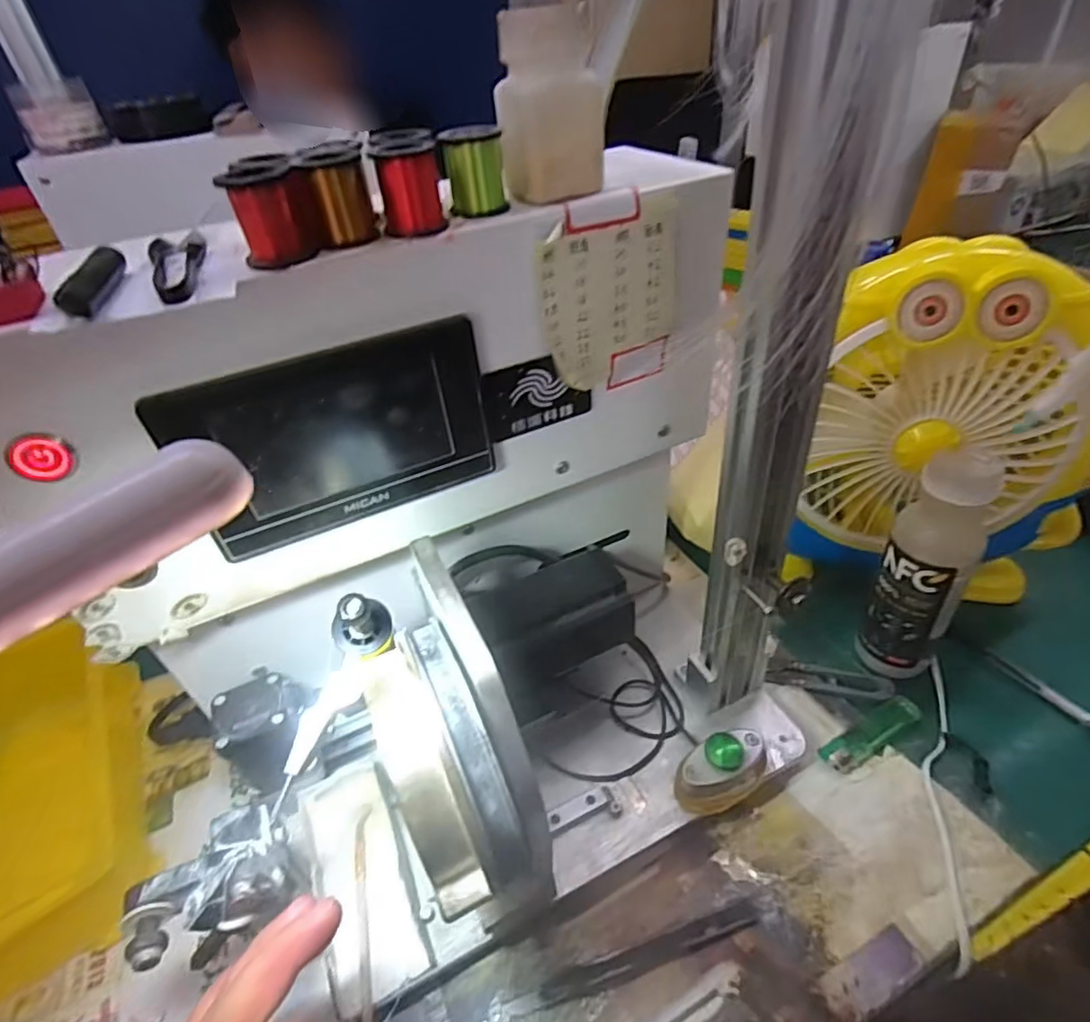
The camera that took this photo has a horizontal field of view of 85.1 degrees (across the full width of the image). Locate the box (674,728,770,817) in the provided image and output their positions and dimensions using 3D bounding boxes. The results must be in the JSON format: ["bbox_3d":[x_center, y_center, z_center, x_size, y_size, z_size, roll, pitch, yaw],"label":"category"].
[{"bbox_3d":[0.111,0.162,0.373,0.060,0.031,0.030,-22,42,-18],"label":"box"}]

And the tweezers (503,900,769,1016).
[{"bbox_3d":[0.052,0.248,0.332,0.146,0.004,0.013,-15,40,-10],"label":"tweezers"}]

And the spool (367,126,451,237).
[{"bbox_3d":[-0.054,-0.134,0.241,0.023,0.035,0.025,-7,39,-1],"label":"spool"}]

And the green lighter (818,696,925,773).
[{"bbox_3d":[0.226,0.153,0.409,0.080,0.008,0.019,-22,42,-19],"label":"green lighter"}]

